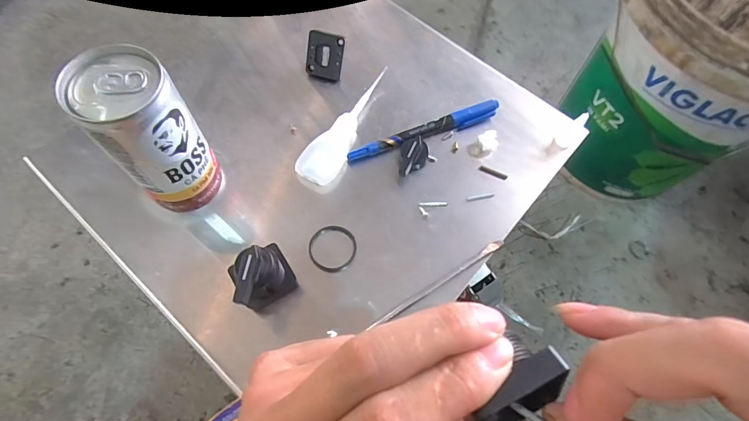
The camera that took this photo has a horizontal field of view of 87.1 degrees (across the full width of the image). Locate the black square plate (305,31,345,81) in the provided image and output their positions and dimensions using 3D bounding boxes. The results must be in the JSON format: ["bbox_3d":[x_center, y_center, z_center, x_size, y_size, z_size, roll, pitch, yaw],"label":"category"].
[{"bbox_3d":[-0.044,-0.134,0.344,0.031,0.038,0.004,12,31,-1],"label":"black square plate"}]

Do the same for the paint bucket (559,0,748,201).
[{"bbox_3d":[0.481,-0.203,0.618,0.301,0.313,0.280,2,65,-3],"label":"paint bucket"}]

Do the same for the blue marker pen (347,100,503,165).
[{"bbox_3d":[0.042,-0.066,0.329,0.137,0.013,0.011,-20,68,-13],"label":"blue marker pen"}]

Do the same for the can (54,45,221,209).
[{"bbox_3d":[-0.138,-0.044,0.250,0.049,0.106,0.050,2,65,-3],"label":"can"}]

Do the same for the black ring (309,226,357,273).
[{"bbox_3d":[-0.030,0.028,0.286,0.033,0.006,0.034,2,65,-3],"label":"black ring"}]

